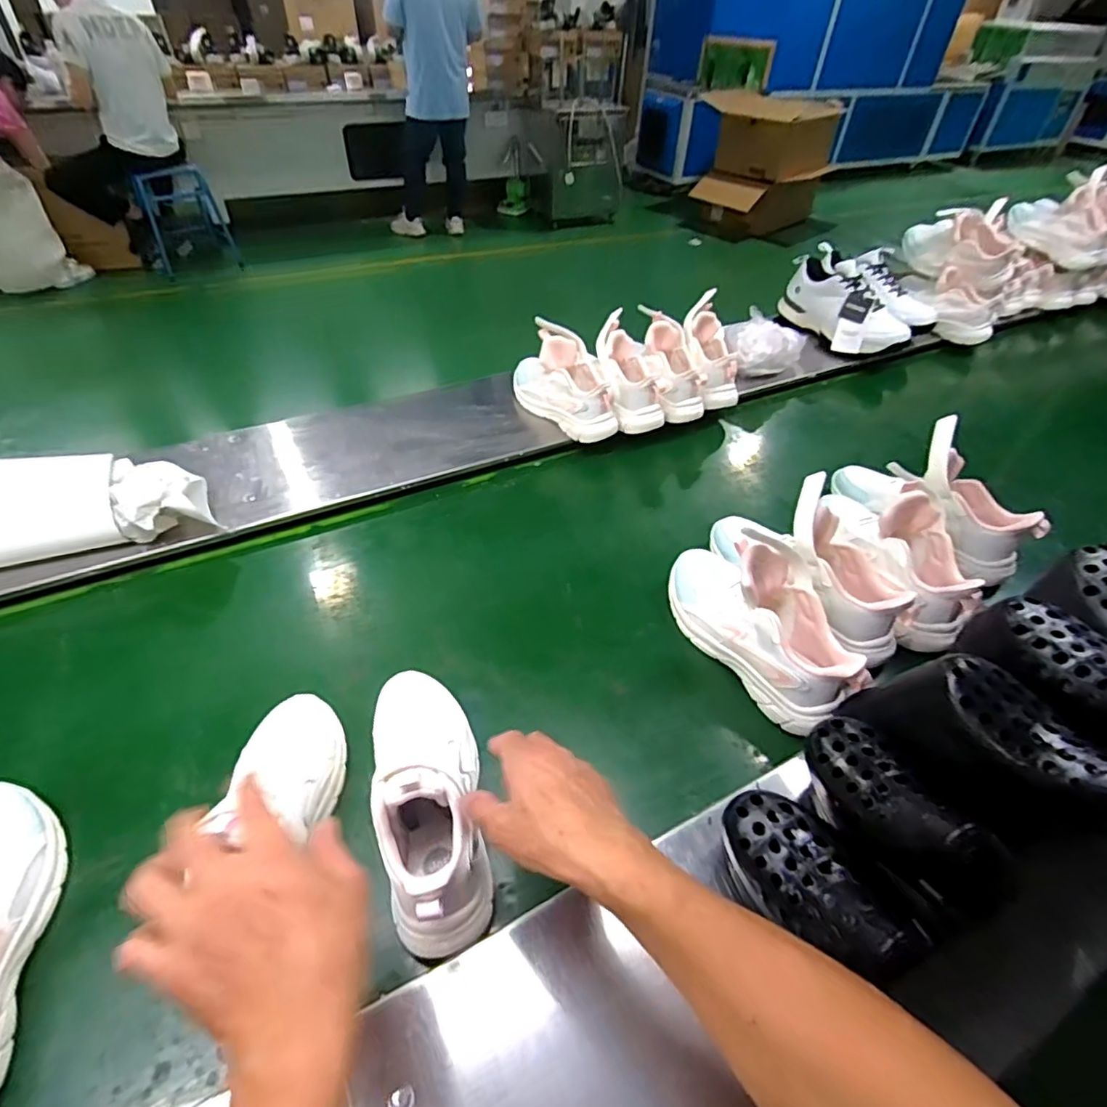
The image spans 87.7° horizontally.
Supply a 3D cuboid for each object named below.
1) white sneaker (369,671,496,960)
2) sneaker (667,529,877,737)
[{"bbox_3d":[-0.108,0.198,0.501,0.083,0.114,0.236,-10,40,-12],"label":"white sneaker"},{"bbox_3d":[0.226,0.066,0.636,0.087,0.123,0.249,-23,49,-24],"label":"sneaker"}]

